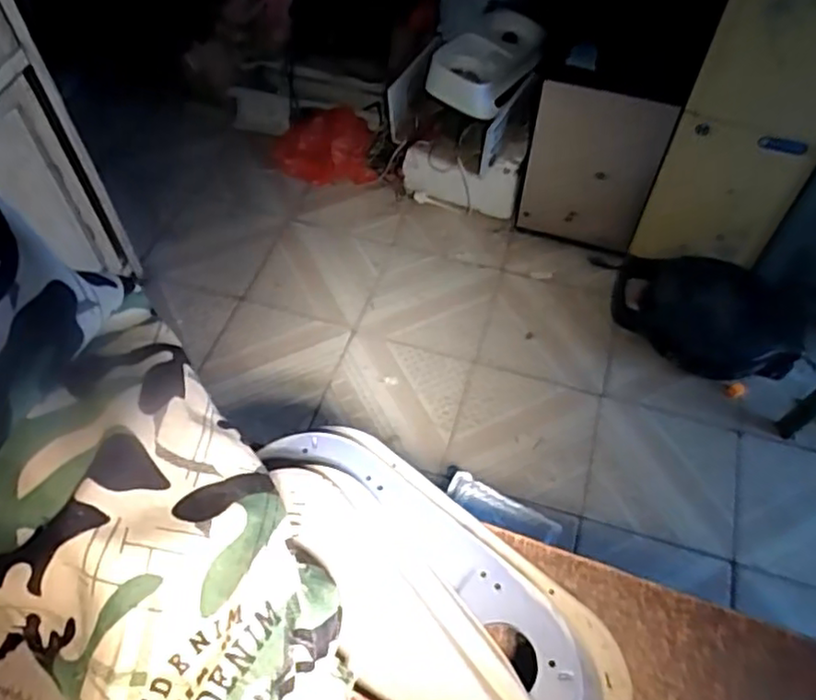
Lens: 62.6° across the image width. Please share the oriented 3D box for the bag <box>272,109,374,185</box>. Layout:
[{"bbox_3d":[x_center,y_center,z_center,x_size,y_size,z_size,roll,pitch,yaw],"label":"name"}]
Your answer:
[{"bbox_3d":[-0.209,-0.483,1.636,0.266,0.173,0.114,8,57,9],"label":"bag"}]

